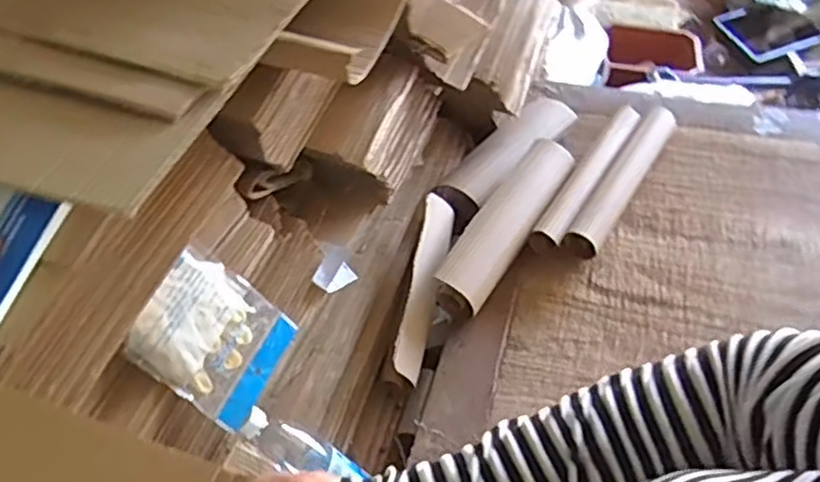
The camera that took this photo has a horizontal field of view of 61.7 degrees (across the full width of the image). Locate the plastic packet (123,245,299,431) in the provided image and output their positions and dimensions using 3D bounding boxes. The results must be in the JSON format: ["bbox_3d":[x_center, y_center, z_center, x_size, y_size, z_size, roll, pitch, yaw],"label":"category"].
[{"bbox_3d":[-0.209,0.102,0.738,0.012,0.167,0.137,-7,44,41],"label":"plastic packet"}]

